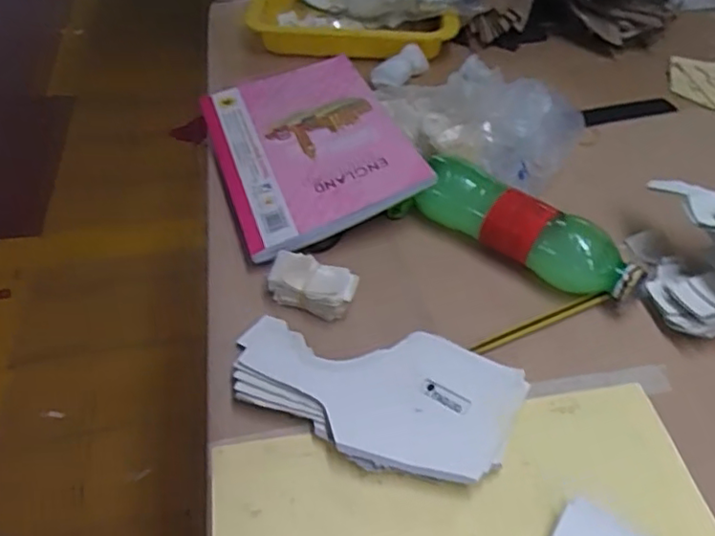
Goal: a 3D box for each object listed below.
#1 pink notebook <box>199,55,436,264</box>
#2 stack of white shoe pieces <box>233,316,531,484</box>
[{"bbox_3d":[-0.050,-0.122,0.607,0.168,0.021,0.240,-22,51,-3],"label":"pink notebook"},{"bbox_3d":[0.006,0.086,0.449,0.204,0.035,0.098,20,52,17],"label":"stack of white shoe pieces"}]

